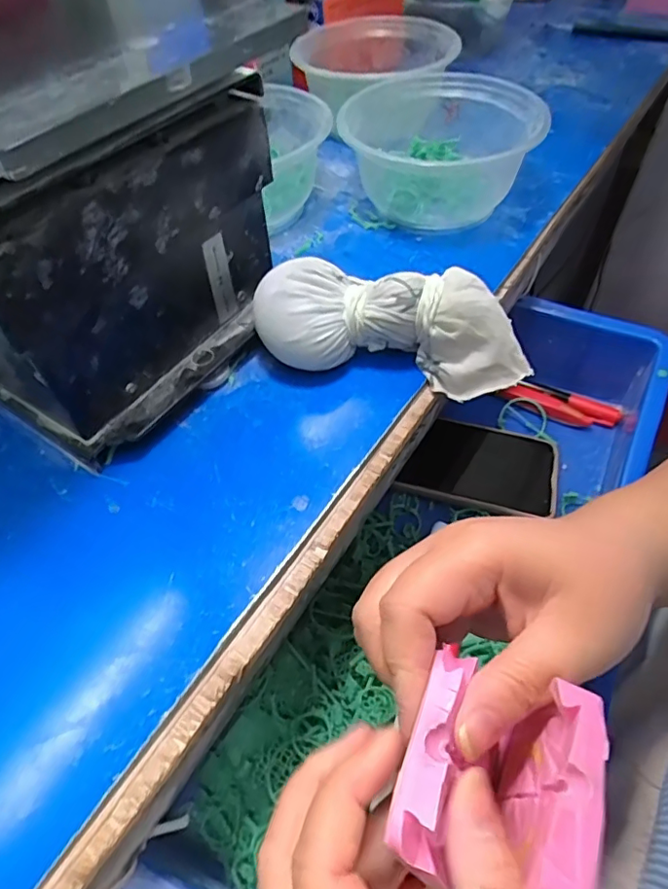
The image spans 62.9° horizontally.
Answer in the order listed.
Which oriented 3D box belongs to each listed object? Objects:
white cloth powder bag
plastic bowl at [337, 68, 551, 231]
[{"bbox_3d":[0.034,-0.063,0.292,0.147,0.049,0.048,6,54,6],"label":"white cloth powder bag"},{"bbox_3d":[0.077,-0.204,0.388,0.124,0.063,0.137,16,56,13],"label":"plastic bowl"}]

